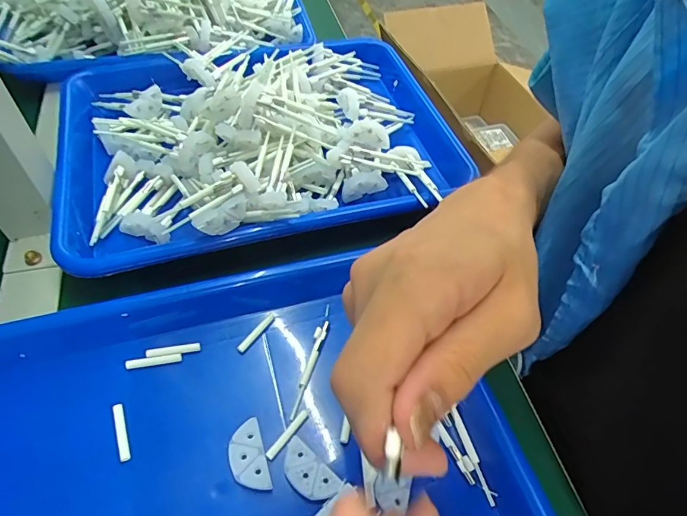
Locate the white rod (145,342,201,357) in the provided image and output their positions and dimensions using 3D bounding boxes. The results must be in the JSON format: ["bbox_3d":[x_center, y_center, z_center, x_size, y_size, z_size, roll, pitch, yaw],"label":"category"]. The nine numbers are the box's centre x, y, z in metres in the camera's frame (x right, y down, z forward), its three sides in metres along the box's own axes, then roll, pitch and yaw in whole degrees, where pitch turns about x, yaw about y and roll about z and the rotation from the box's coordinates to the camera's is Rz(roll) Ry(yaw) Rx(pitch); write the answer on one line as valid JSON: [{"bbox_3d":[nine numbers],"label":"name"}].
[{"bbox_3d":[-0.112,0.061,0.296,0.034,0.004,0.005,-9,54,-10],"label":"white rod"}]

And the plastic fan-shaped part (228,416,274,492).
[{"bbox_3d":[-0.055,0.113,0.258,0.019,0.005,0.038,-12,55,-13],"label":"plastic fan-shaped part"}]

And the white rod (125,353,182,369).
[{"bbox_3d":[-0.123,0.066,0.291,0.034,0.004,0.005,-8,54,-10],"label":"white rod"}]

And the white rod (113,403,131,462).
[{"bbox_3d":[-0.130,0.102,0.264,0.006,0.004,0.033,-17,56,-16],"label":"white rod"}]

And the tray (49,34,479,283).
[{"bbox_3d":[-0.073,-0.116,0.393,0.331,0.070,0.249,-11,54,-12],"label":"tray"}]

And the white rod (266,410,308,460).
[{"bbox_3d":[-0.033,0.104,0.267,0.005,0.004,0.034,34,58,20],"label":"white rod"}]

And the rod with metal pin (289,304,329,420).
[{"bbox_3d":[-0.020,0.065,0.299,0.008,0.004,0.083,12,53,5],"label":"rod with metal pin"}]

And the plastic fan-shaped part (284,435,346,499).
[{"bbox_3d":[-0.020,0.120,0.253,0.039,0.007,0.019,38,60,23],"label":"plastic fan-shaped part"}]

